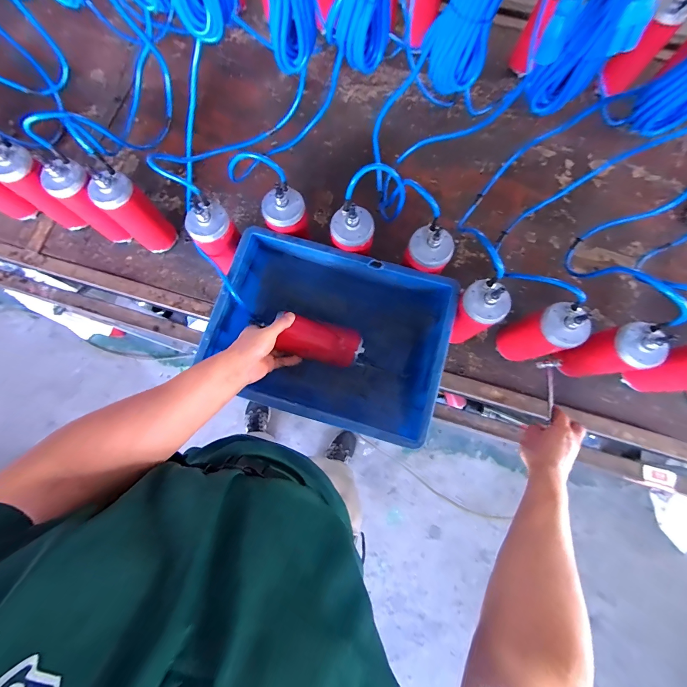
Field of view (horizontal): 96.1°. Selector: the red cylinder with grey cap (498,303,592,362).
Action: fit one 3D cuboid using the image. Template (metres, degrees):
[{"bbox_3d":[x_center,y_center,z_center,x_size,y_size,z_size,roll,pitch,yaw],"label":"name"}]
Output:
[{"bbox_3d":[0.352,-0.017,0.550,0.067,0.175,0.075,-25,79,-5],"label":"red cylinder with grey cap"}]

